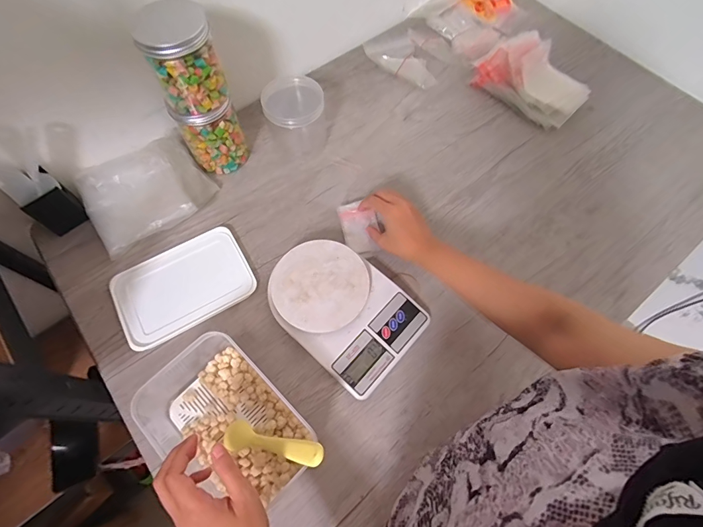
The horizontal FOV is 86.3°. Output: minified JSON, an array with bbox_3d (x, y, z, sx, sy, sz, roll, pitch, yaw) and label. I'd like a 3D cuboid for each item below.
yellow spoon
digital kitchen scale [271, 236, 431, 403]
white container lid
[{"bbox_3d":[-0.090,0.194,0.406,0.148,0.014,0.029,-7,61,35],"label":"yellow spoon"},{"bbox_3d":[-0.013,0.061,0.517,0.203,0.038,0.146,40,73,16],"label":"digital kitchen scale"},{"bbox_3d":[-0.246,0.029,0.551,0.187,0.009,0.129,-27,69,-13],"label":"white container lid"}]

